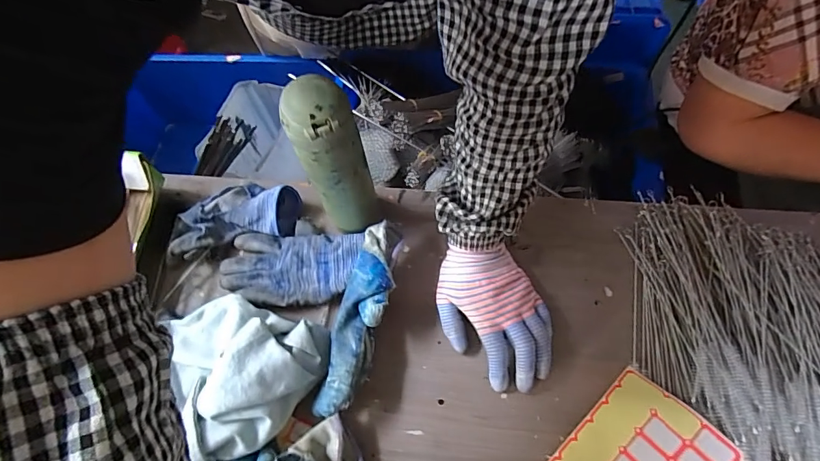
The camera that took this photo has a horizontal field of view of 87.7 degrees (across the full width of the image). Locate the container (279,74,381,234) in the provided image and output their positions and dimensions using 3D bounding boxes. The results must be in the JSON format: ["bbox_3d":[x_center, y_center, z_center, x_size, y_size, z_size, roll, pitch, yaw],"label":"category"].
[{"bbox_3d":[-0.079,-0.064,0.450,0.063,0.210,0.060,0,67,0],"label":"container"}]

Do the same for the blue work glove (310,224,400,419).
[{"bbox_3d":[-0.055,0.098,0.474,0.056,0.055,0.205,12,67,5],"label":"blue work glove"}]

